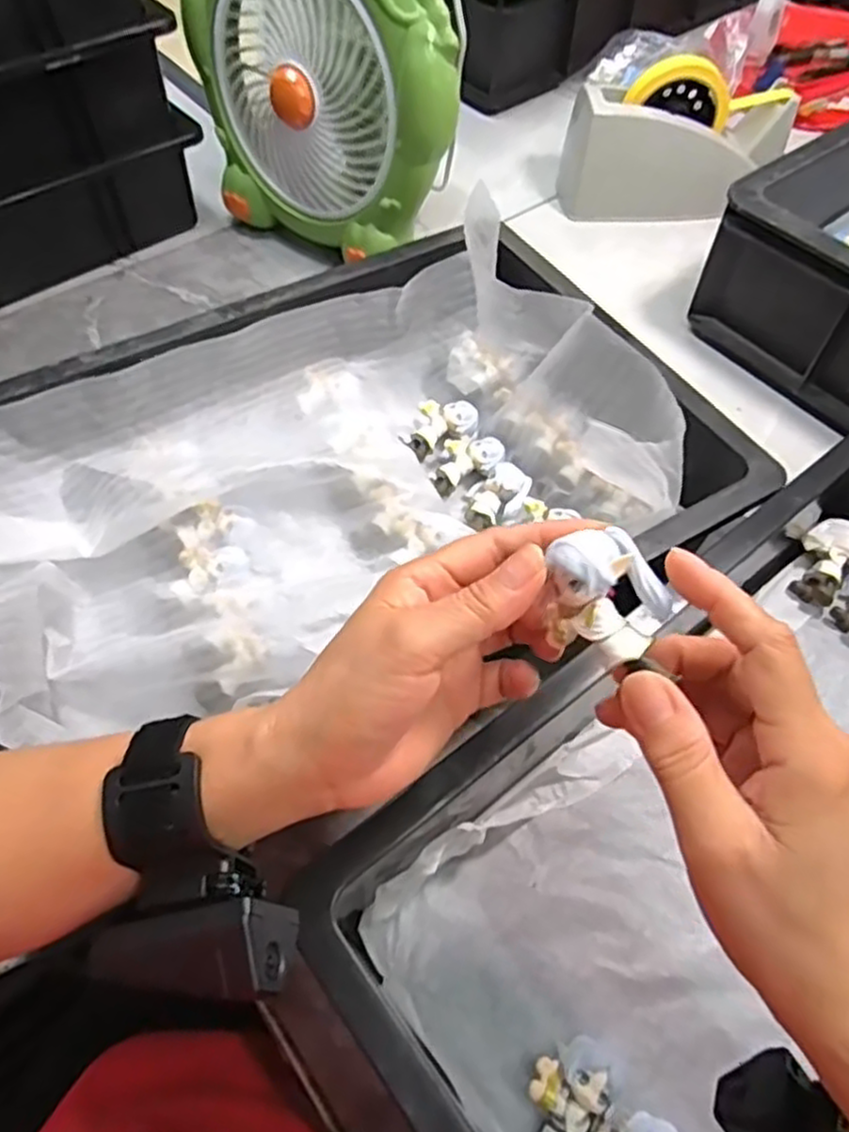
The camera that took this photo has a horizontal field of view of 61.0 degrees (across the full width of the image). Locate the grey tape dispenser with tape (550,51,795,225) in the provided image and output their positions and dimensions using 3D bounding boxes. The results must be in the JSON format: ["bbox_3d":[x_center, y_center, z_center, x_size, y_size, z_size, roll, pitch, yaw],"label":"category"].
[{"bbox_3d":[0.236,-0.394,0.675,0.196,0.111,0.077,-2,57,-2],"label":"grey tape dispenser with tape"}]

